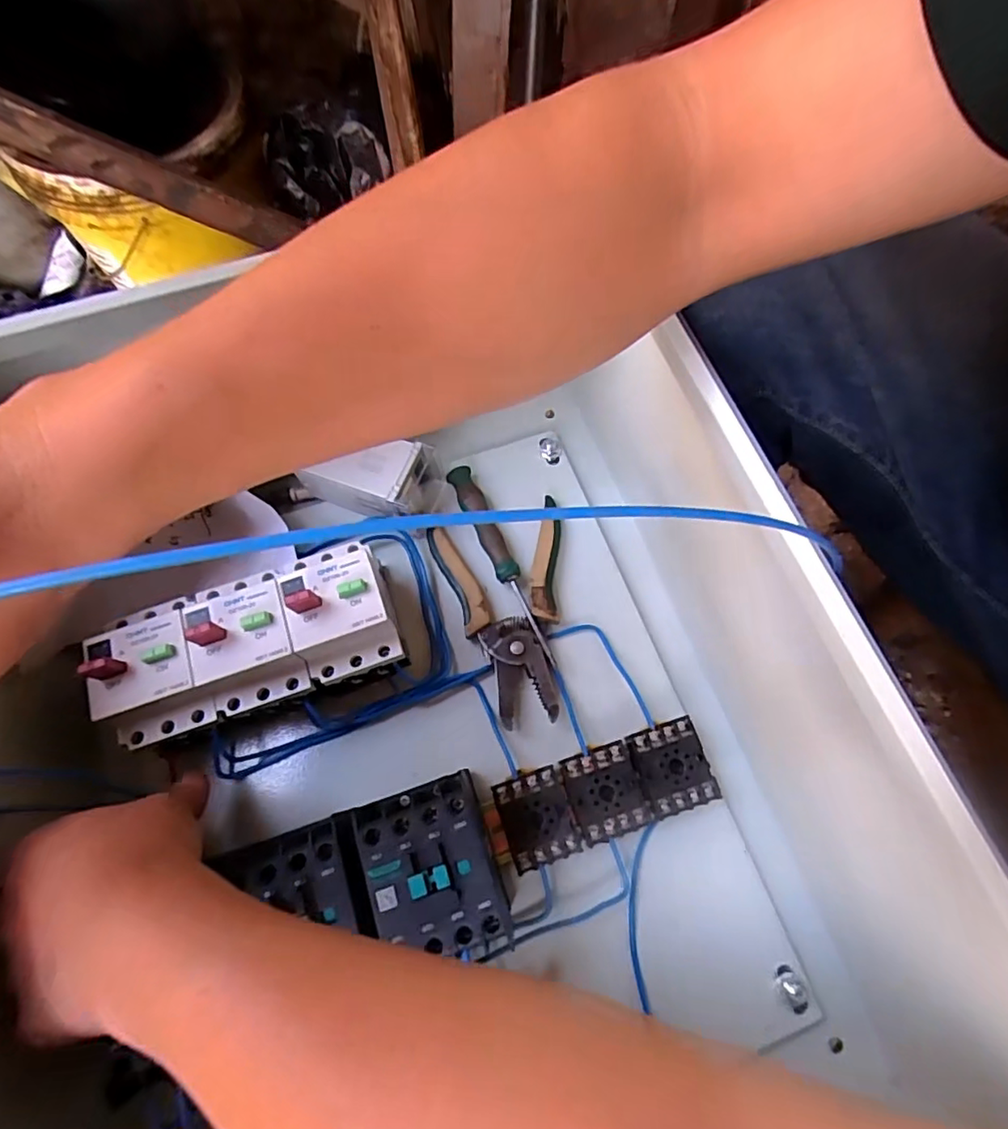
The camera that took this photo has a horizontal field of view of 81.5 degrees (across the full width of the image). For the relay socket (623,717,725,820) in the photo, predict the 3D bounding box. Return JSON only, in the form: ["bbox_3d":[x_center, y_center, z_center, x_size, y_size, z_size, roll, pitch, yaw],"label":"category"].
[{"bbox_3d":[0.103,0.126,0.365,0.043,0.028,0.050,-16,68,-8],"label":"relay socket"}]

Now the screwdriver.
[{"bbox_3d":[-0.001,-0.004,0.405,0.017,0.020,0.150,-25,70,-11],"label":"screwdriver"}]

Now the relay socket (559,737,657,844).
[{"bbox_3d":[0.062,0.140,0.362,0.045,0.032,0.050,-18,69,-8],"label":"relay socket"}]

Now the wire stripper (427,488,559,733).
[{"bbox_3d":[0.006,0.032,0.398,0.090,0.012,0.143,-11,68,-6],"label":"wire stripper"}]

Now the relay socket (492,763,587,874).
[{"bbox_3d":[0.021,0.150,0.349,0.043,0.017,0.050,-16,68,-8],"label":"relay socket"}]

